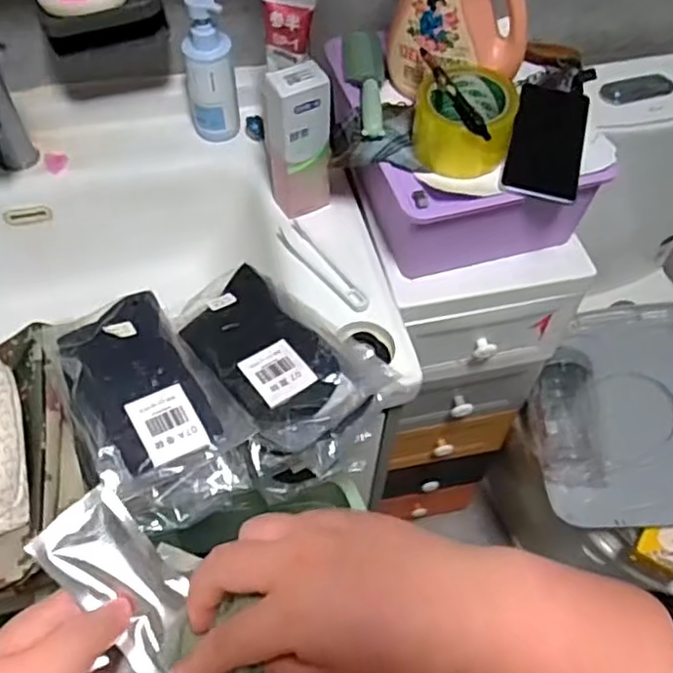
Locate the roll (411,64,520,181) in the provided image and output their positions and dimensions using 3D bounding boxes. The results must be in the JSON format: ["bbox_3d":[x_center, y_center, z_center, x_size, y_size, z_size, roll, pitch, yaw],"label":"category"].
[{"bbox_3d":[0.127,-0.216,0.664,0.097,0.064,0.097,1,56,-1],"label":"roll"}]

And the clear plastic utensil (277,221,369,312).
[{"bbox_3d":[-0.014,-0.078,0.741,0.027,0.014,0.141,-34,63,-22],"label":"clear plastic utensil"}]

